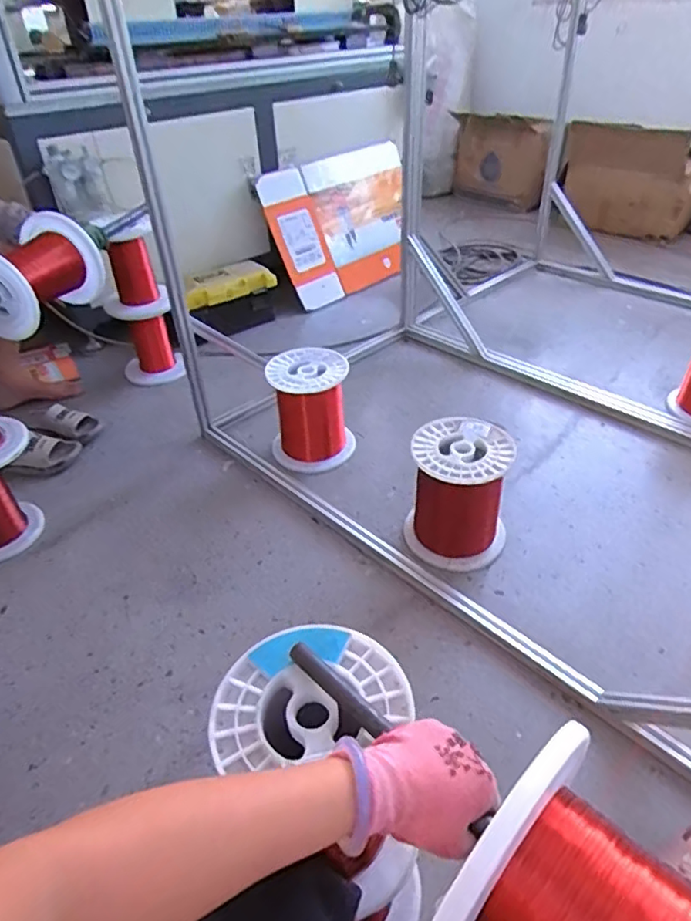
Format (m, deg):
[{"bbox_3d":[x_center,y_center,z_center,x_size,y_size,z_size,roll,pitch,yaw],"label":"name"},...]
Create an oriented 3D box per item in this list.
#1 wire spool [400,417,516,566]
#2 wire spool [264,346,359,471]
[{"bbox_3d":[0.230,0.070,1.192,0.199,0.233,0.212,-2,40,2],"label":"wire spool"},{"bbox_3d":[-0.088,-0.127,1.460,0.205,0.237,0.186,-6,40,-3],"label":"wire spool"}]

